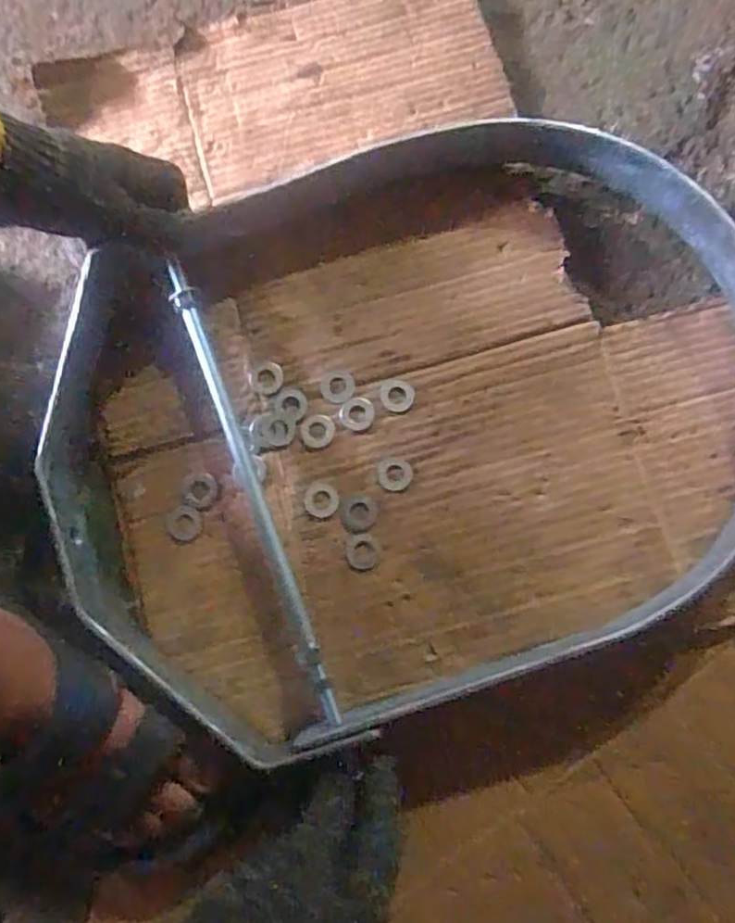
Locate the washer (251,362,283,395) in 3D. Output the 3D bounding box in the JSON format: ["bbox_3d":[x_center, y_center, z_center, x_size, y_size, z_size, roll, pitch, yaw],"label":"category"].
[{"bbox_3d":[-0.076,-0.063,0.492,0.024,0.004,0.025,0,79,1],"label":"washer"}]

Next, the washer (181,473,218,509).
[{"bbox_3d":[-0.122,0.021,0.475,0.025,0.004,0.025,5,79,2],"label":"washer"}]

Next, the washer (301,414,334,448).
[{"bbox_3d":[-0.038,-0.023,0.486,0.025,0.004,0.025,6,79,2],"label":"washer"}]

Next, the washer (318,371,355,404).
[{"bbox_3d":[-0.023,-0.055,0.482,0.025,0.004,0.024,7,79,2],"label":"washer"}]

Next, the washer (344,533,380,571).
[{"bbox_3d":[-0.004,0.063,0.461,0.024,0.004,0.026,4,79,2],"label":"washer"}]

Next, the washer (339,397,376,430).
[{"bbox_3d":[-0.008,-0.035,0.478,0.025,0.004,0.025,6,79,2],"label":"washer"}]

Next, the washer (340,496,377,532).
[{"bbox_3d":[-0.006,0.037,0.466,0.026,0.004,0.026,5,79,2],"label":"washer"}]

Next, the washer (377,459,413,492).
[{"bbox_3d":[0.019,0.009,0.471,0.025,0.004,0.023,5,79,2],"label":"washer"}]

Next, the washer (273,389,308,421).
[{"bbox_3d":[-0.056,-0.043,0.480,0.024,0.004,0.021,26,80,6],"label":"washer"}]

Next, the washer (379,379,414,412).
[{"bbox_3d":[0.021,-0.049,0.481,0.025,0.004,0.024,13,79,3],"label":"washer"}]

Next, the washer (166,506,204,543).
[{"bbox_3d":[-0.132,0.045,0.470,0.026,0.004,0.026,4,79,2],"label":"washer"}]

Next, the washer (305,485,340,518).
[{"bbox_3d":[-0.033,0.028,0.468,0.024,0.004,0.024,0,79,1],"label":"washer"}]

